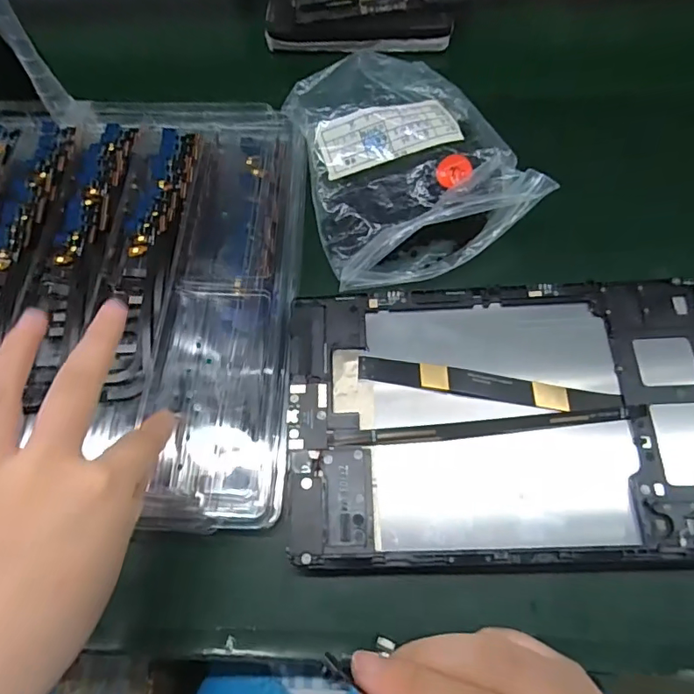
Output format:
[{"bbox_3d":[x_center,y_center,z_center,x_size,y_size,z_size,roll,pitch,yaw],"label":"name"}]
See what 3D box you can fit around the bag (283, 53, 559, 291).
[{"bbox_3d":[0.041,-0.123,0.334,0.135,0.044,0.160,-17,70,-3],"label":"bag"}]

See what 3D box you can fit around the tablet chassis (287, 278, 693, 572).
[{"bbox_3d":[0.087,0.035,0.268,0.234,0.008,0.148,-3,68,2],"label":"tablet chassis"}]

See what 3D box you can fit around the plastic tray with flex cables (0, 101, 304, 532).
[{"bbox_3d":[-0.146,-0.042,0.300,0.236,0.021,0.266,3,70,4],"label":"plastic tray with flex cables"}]

